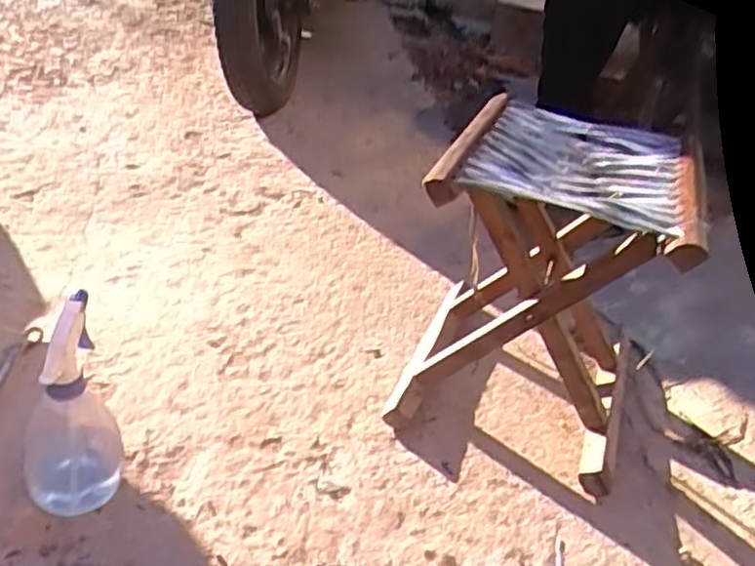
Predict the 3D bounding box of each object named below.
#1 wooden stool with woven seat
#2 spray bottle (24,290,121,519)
[{"bbox_3d":[0.183,0.000,0.777,0.249,0.305,0.278,16,34,14],"label":"wooden stool with woven seat"},{"bbox_3d":[-0.279,0.105,0.626,0.086,0.178,0.098,-11,37,-26],"label":"spray bottle"}]

